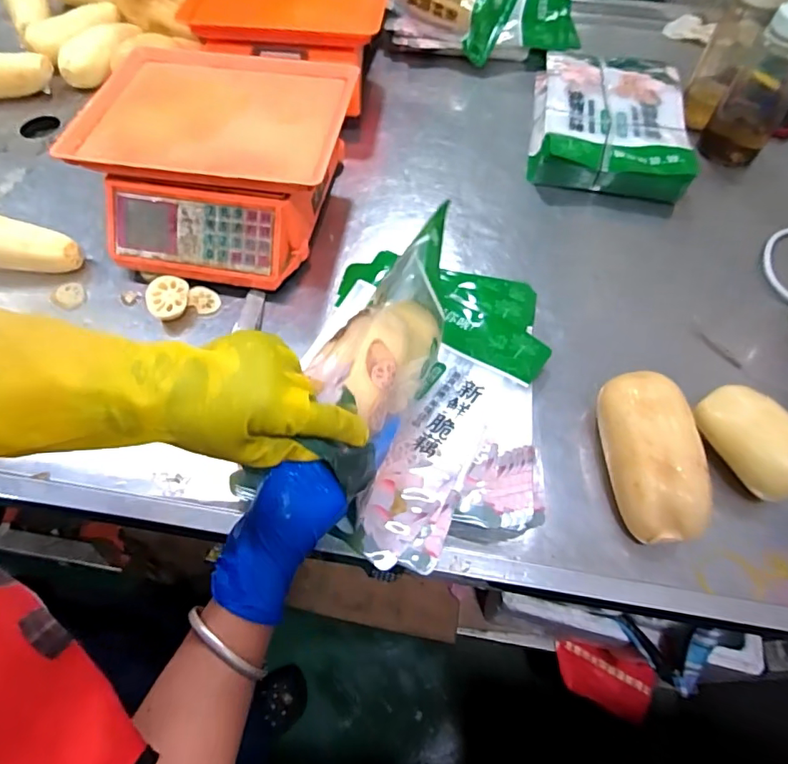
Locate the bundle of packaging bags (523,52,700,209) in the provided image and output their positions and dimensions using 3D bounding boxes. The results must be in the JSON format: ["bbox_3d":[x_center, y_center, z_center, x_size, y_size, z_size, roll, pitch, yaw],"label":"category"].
[{"bbox_3d":[0.323,-0.399,0.778,0.210,0.057,0.308,11,61,4],"label":"bundle of packaging bags"}]

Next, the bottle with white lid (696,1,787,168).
[{"bbox_3d":[0.510,-0.405,0.698,0.085,0.193,0.081,35,65,17],"label":"bottle with white lid"}]

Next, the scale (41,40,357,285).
[{"bbox_3d":[-0.215,-0.270,0.643,0.288,0.134,0.296,4,61,1],"label":"scale"}]

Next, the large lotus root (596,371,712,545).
[{"bbox_3d":[0.236,0.067,0.480,0.073,0.065,0.158,-3,61,-3],"label":"large lotus root"}]

